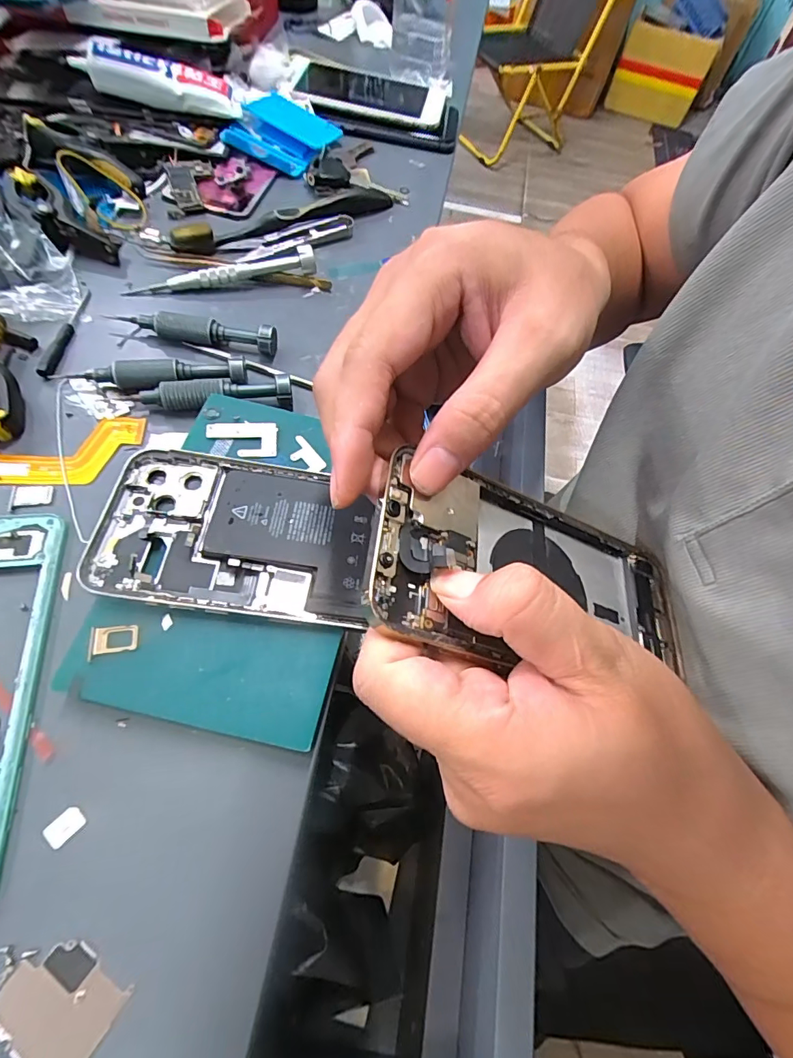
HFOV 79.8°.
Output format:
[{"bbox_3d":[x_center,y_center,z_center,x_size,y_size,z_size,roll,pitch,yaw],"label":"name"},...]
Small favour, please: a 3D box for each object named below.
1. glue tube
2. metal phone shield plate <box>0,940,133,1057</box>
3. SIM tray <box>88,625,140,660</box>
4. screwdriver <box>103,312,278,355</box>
[{"bbox_3d":[-0.198,-0.373,0.391,0.129,0.026,0.028,7,59,-10],"label":"glue tube"},{"bbox_3d":[-0.114,0.158,0.157,0.037,0.004,0.031,32,62,11],"label":"metal phone shield plate"},{"bbox_3d":[-0.119,0.047,0.199,0.019,0.004,0.013,-6,63,-14],"label":"SIM tray"},{"bbox_3d":[-0.132,-0.128,0.302,0.111,0.015,0.016,12,60,0],"label":"screwdriver"}]

